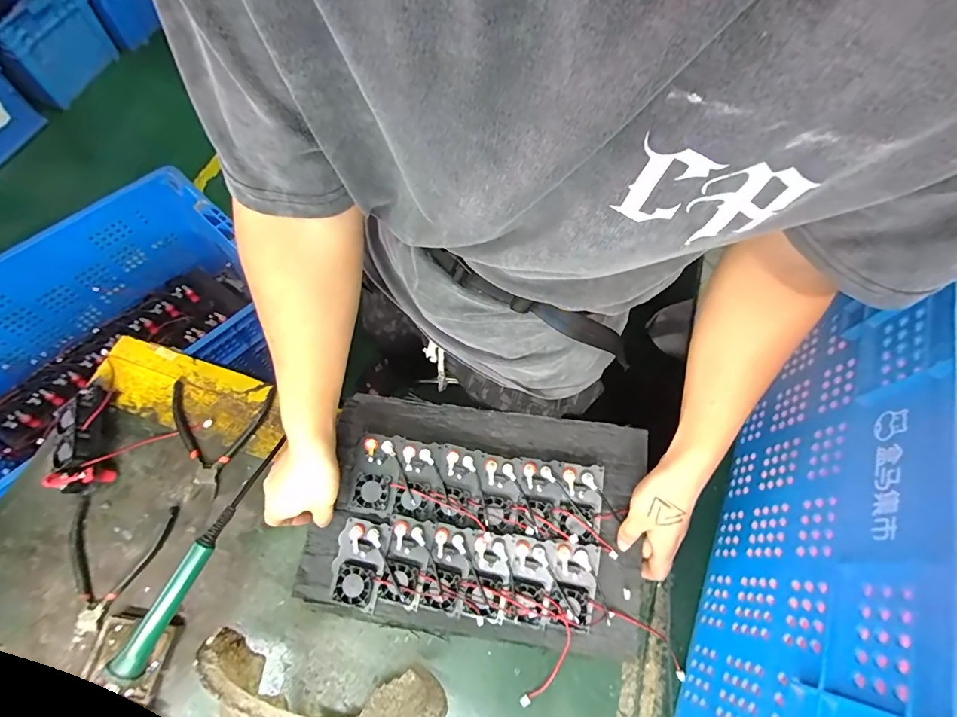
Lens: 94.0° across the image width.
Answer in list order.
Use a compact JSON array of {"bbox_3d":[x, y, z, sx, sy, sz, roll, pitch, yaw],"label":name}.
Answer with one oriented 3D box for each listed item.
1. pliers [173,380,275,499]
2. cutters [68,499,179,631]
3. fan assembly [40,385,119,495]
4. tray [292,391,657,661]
[{"bbox_3d":[-0.330,0.095,0.557,0.123,0.013,0.132,1,67,-3],"label":"pliers"},{"bbox_3d":[-0.412,0.226,0.495,0.109,0.016,0.127,4,66,-2],"label":"cutters"},{"bbox_3d":[-0.470,0.095,0.532,0.061,0.041,0.130,-16,69,-10],"label":"fan assembly"},{"bbox_3d":[0.002,0.177,0.524,0.377,0.046,0.246,9,66,1],"label":"tray"}]

